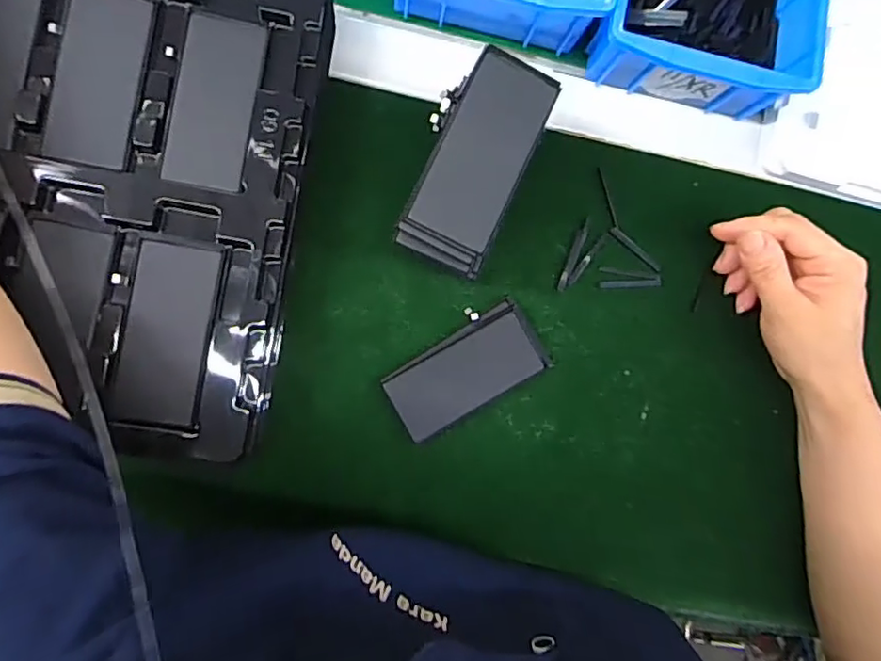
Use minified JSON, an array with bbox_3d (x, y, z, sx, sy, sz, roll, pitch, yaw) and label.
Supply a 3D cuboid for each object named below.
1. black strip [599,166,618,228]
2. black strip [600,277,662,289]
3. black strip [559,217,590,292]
[{"bbox_3d":[0.113,-0.089,0.389,0.005,0.004,0.041,-15,88,-9],"label":"black strip"},{"bbox_3d":[0.127,-0.031,0.386,0.042,0.004,0.006,-3,86,-8],"label":"black strip"},{"bbox_3d":[0.089,-0.050,0.382,0.007,0.004,0.052,22,83,-6],"label":"black strip"}]

